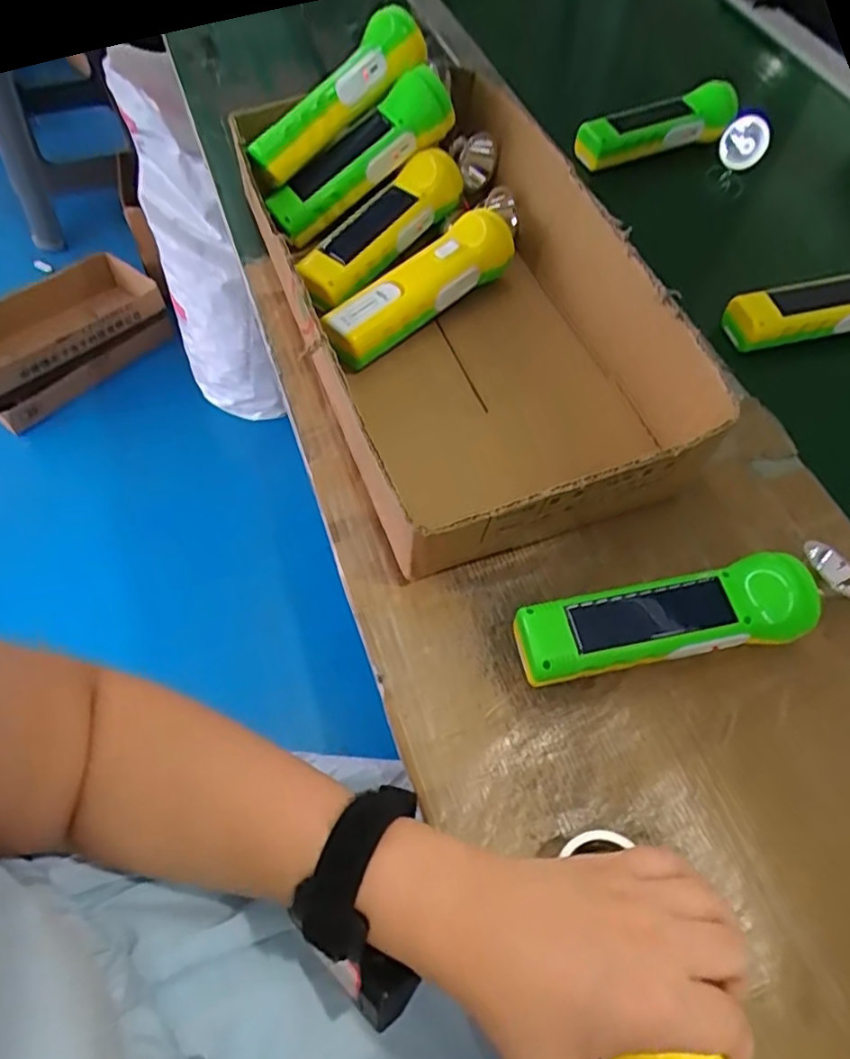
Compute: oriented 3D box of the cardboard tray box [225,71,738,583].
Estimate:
[{"bbox_3d":[0.018,-0.177,0.461,0.233,0.088,0.404,-16,62,-13],"label":"cardboard tray box"}]

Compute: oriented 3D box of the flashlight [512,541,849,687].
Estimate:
[{"bbox_3d":[0.158,0.051,0.366,0.216,0.042,0.049,-12,62,-10],"label":"flashlight"}]

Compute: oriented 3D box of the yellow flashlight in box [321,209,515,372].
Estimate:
[{"bbox_3d":[-0.003,-0.185,0.475,0.176,0.041,0.043,-36,68,-21],"label":"yellow flashlight in box"}]

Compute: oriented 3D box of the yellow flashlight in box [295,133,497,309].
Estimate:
[{"bbox_3d":[-0.026,-0.254,0.504,0.061,0.043,0.211,34,64,15],"label":"yellow flashlight in box"}]

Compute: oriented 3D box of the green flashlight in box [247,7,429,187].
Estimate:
[{"bbox_3d":[-0.072,-0.352,0.509,0.173,0.040,0.054,-46,71,-4],"label":"green flashlight in box"}]

